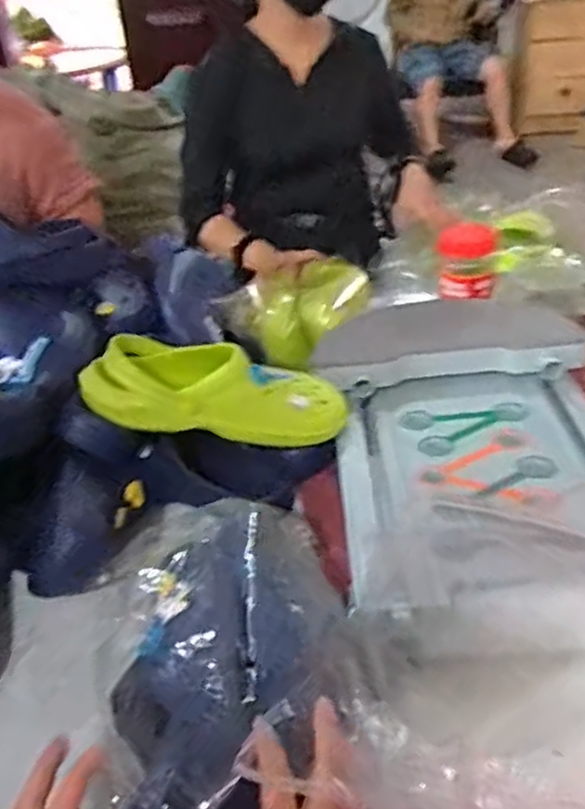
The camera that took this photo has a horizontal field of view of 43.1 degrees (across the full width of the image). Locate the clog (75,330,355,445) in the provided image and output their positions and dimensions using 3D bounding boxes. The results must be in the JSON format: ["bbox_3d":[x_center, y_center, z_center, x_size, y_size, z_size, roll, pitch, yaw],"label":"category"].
[{"bbox_3d":[-0.078,-0.024,0.816,0.290,0.098,0.084,9,32,-11],"label":"clog"}]

